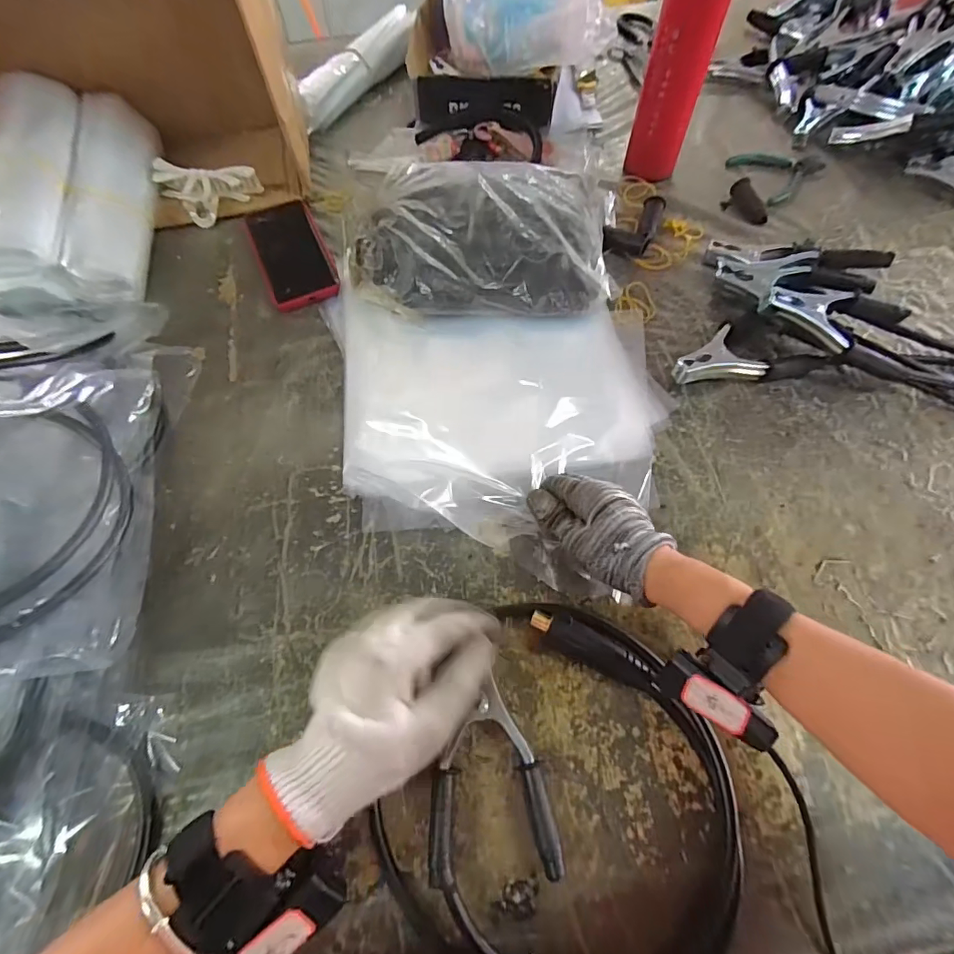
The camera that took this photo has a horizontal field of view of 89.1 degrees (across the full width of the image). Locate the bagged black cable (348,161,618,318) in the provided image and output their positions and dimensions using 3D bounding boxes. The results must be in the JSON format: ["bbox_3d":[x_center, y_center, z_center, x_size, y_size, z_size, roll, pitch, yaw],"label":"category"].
[{"bbox_3d":[-0.006,-0.259,0.521,0.290,0.073,0.209,6,64,4],"label":"bagged black cable"}]

